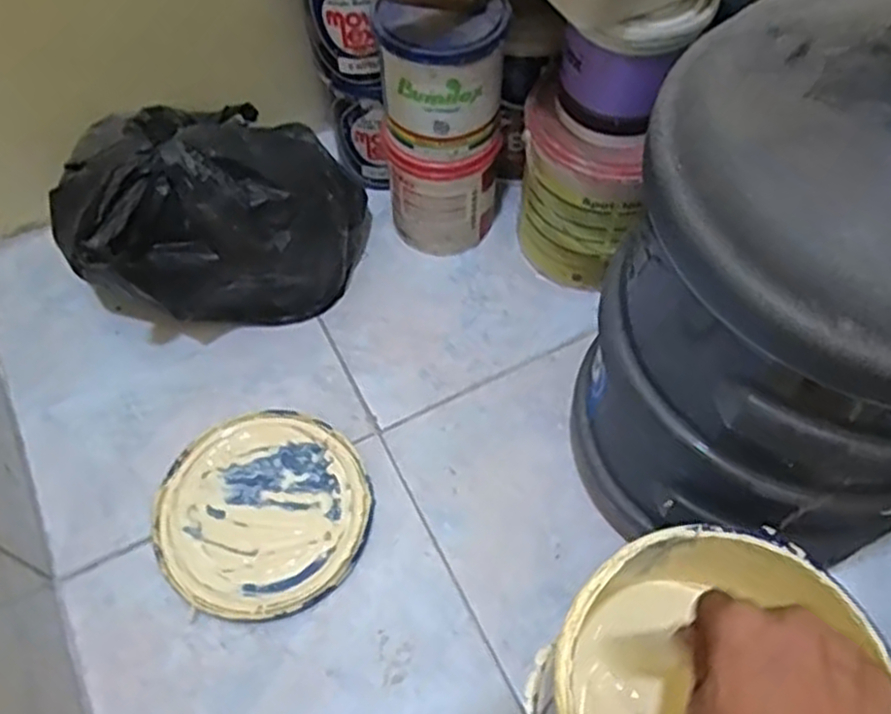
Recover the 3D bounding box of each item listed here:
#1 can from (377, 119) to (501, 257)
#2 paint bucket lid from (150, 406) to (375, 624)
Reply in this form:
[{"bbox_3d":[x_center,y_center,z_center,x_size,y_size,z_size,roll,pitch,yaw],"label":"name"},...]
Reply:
[{"bbox_3d":[-0.007,-0.182,0.767,0.105,0.137,0.101,0,60,0],"label":"can"},{"bbox_3d":[-0.153,0.131,0.652,0.173,0.013,0.176,0,60,0],"label":"paint bucket lid"}]

